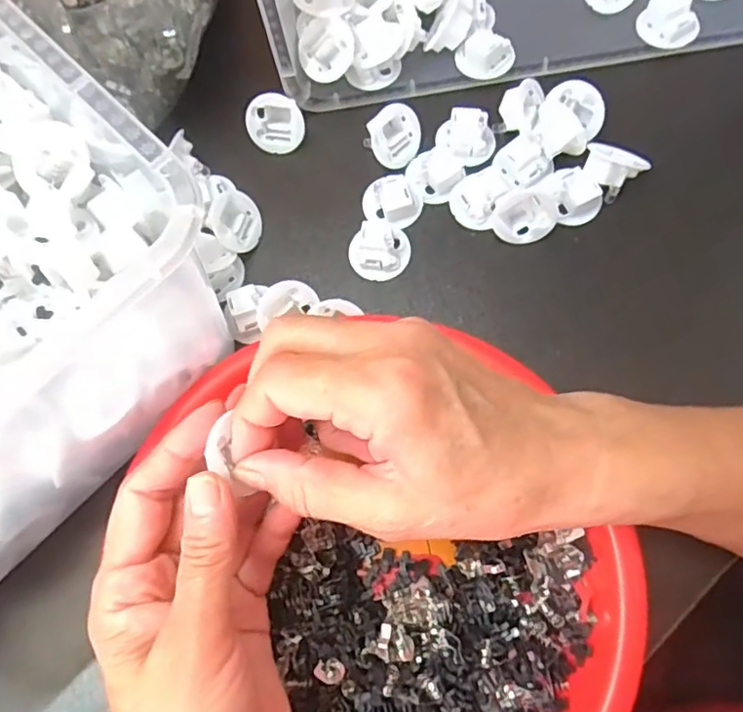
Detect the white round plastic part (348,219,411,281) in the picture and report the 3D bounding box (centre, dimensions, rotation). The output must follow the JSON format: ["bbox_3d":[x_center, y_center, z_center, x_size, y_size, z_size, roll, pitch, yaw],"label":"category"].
[{"bbox_3d":[0.005,-0.057,0.315,0.032,0.016,0.030,-1,75,4],"label":"white round plastic part"}]

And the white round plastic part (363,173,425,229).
[{"bbox_3d":[0.012,-0.085,0.324,0.029,0.013,0.030,-1,75,4],"label":"white round plastic part"}]

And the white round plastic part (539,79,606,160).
[{"bbox_3d":[0.105,-0.125,0.316,0.033,0.021,0.036,-1,75,4],"label":"white round plastic part"}]

